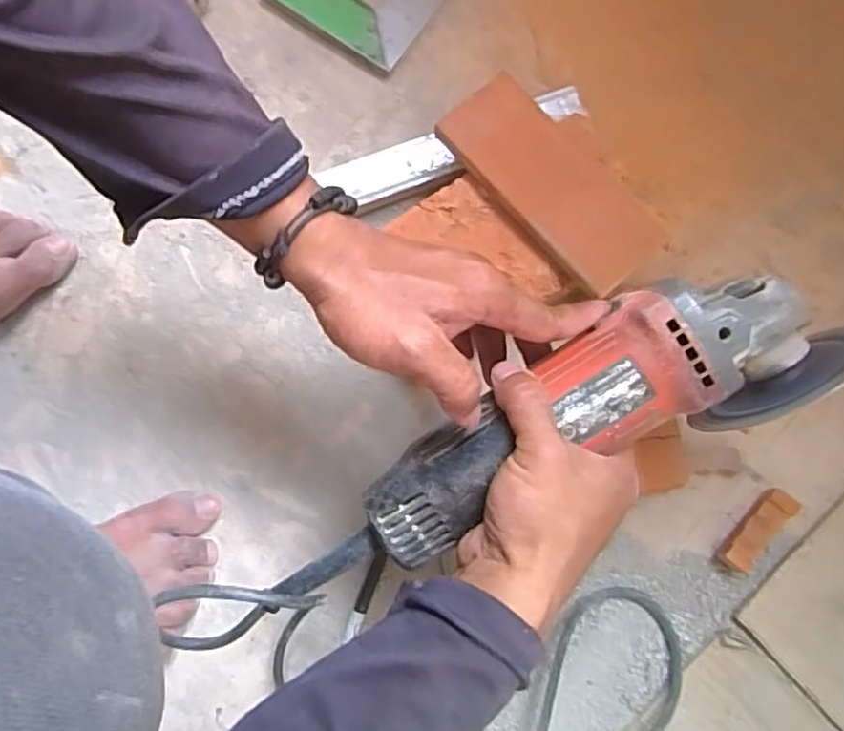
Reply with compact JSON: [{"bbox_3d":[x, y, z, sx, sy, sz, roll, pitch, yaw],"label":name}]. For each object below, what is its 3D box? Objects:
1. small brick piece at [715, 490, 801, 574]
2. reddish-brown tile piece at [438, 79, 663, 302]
[{"bbox_3d":[0.226,0.113,0.458,0.022,0.020,0.063,44,82,8],"label":"small brick piece"},{"bbox_3d":[0.087,-0.122,0.454,0.066,0.017,0.158,-42,81,-7],"label":"reddish-brown tile piece"}]

